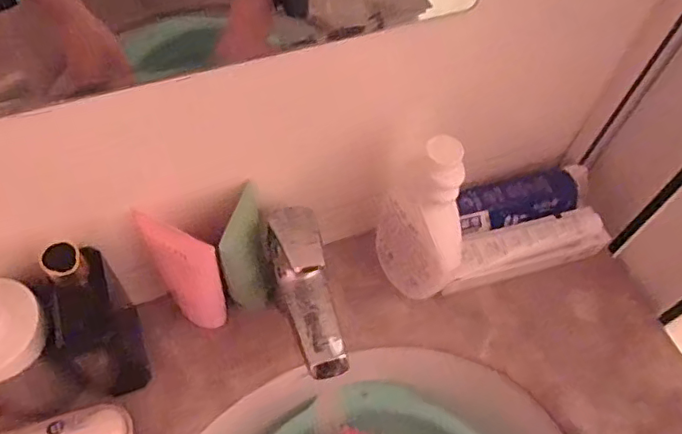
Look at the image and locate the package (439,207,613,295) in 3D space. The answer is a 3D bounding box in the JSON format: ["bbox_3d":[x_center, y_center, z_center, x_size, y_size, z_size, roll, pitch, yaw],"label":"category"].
[{"bbox_3d":[0.202,0.035,0.619,0.185,0.052,0.052,-13,60,-12],"label":"package"}]

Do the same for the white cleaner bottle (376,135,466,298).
[{"bbox_3d":[0.079,0.012,0.532,0.041,0.207,0.087,-26,63,-19],"label":"white cleaner bottle"}]

